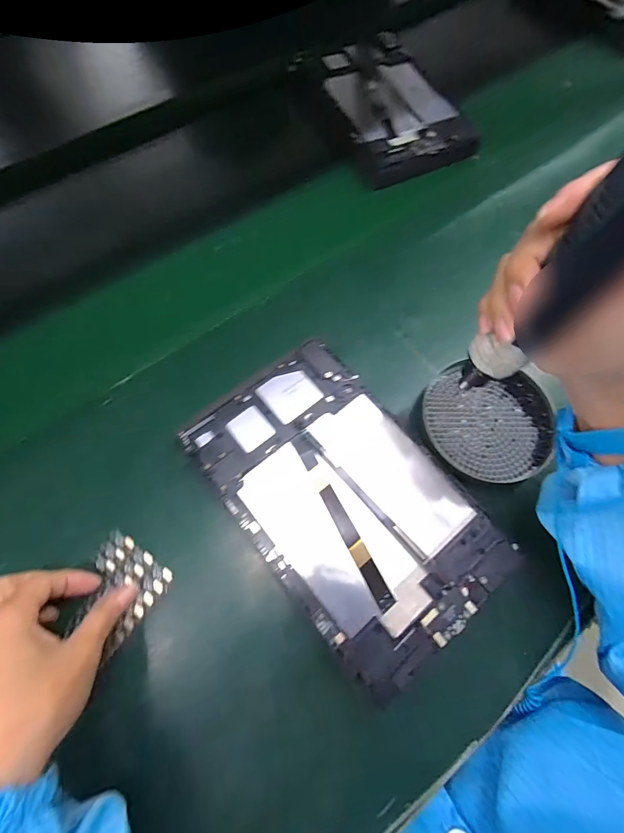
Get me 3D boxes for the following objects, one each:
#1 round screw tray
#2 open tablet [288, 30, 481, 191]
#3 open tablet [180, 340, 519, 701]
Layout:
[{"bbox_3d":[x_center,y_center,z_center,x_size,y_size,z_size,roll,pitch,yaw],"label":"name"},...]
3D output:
[{"bbox_3d":[0.156,0.003,0.342,0.112,0.008,0.101,14,70,5],"label":"round screw tray"},{"bbox_3d":[0.097,-0.394,0.484,0.152,0.025,0.248,-25,71,-7],"label":"open tablet"},{"bbox_3d":[0.027,0.061,0.300,0.147,0.007,0.240,-37,74,-15],"label":"open tablet"}]

